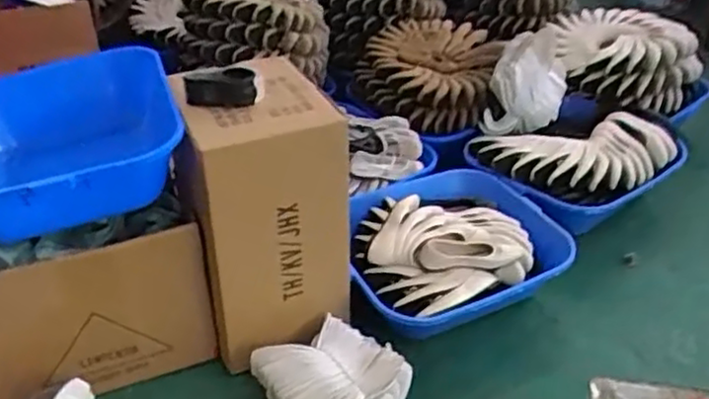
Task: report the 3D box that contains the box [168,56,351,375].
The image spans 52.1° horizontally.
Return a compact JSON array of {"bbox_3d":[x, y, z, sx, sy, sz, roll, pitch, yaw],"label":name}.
[{"bbox_3d":[-0.222,0.020,1.730,0.330,0.557,0.371,-12,35,-15],"label":"box"}]

